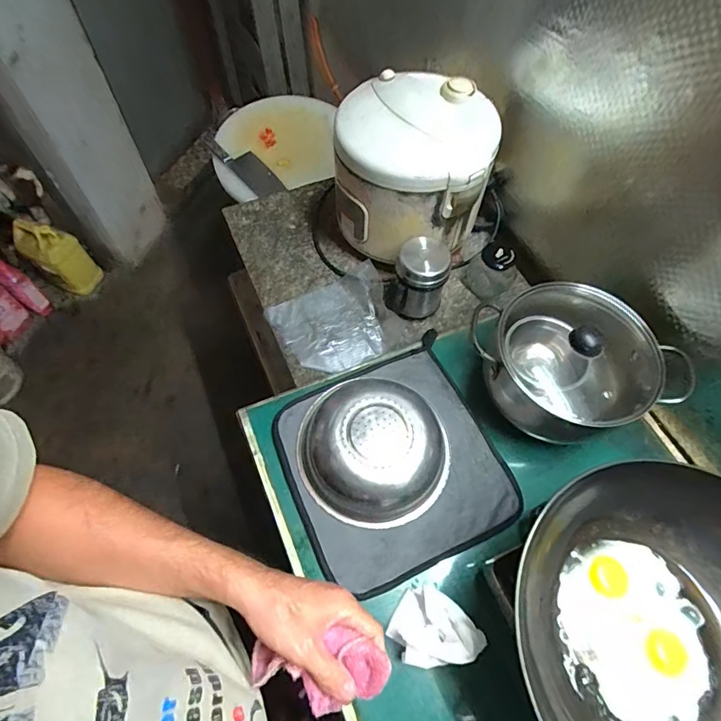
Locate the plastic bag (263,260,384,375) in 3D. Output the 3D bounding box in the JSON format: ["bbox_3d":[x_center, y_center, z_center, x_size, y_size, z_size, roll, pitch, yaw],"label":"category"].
[{"bbox_3d":[-0.037,-0.067,0.764,0.197,0.024,0.175,-28,67,-15],"label":"plastic bag"}]

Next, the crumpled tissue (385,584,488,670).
[{"bbox_3d":[0.085,0.320,0.521,0.095,0.045,0.083,39,68,17],"label":"crumpled tissue"}]

